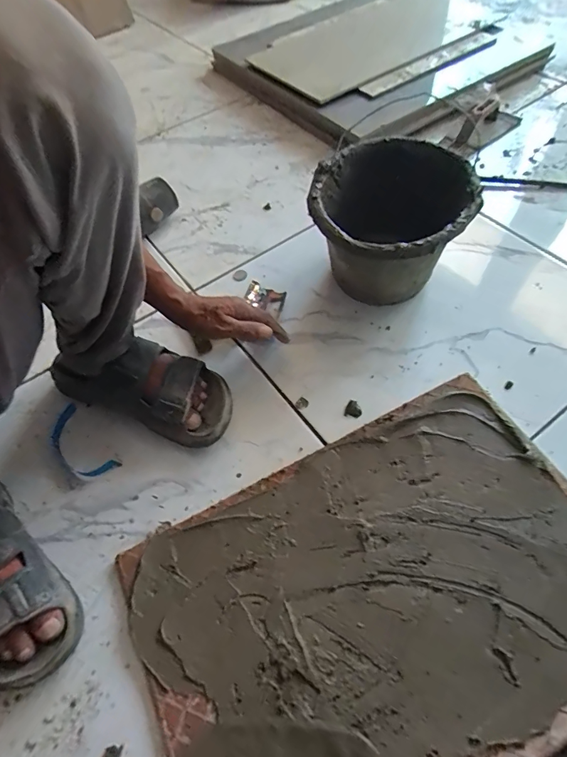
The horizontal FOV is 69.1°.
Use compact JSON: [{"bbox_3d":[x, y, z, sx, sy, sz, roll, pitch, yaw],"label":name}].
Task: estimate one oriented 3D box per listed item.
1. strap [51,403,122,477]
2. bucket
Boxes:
[{"bbox_3d":[-0.273,0.088,0.545,0.053,0.009,0.129,-40,62,-19],"label":"strap"},{"bbox_3d":[0.152,-0.210,0.612,0.208,0.170,0.213,-2,57,3],"label":"bucket"}]

